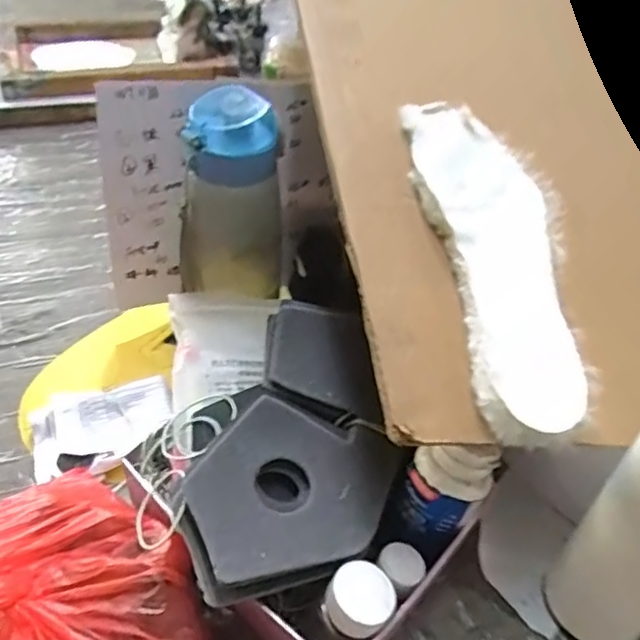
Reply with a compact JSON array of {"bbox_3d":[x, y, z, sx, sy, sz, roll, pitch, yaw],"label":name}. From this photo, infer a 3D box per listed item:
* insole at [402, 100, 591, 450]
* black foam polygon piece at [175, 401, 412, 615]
[{"bbox_3d":[0.111,-0.048,0.395,0.086,0.016,0.259,3,57,-8],"label":"insole"},{"bbox_3d":[-0.018,0.104,0.372,0.102,0.027,0.144,30,47,26],"label":"black foam polygon piece"}]

